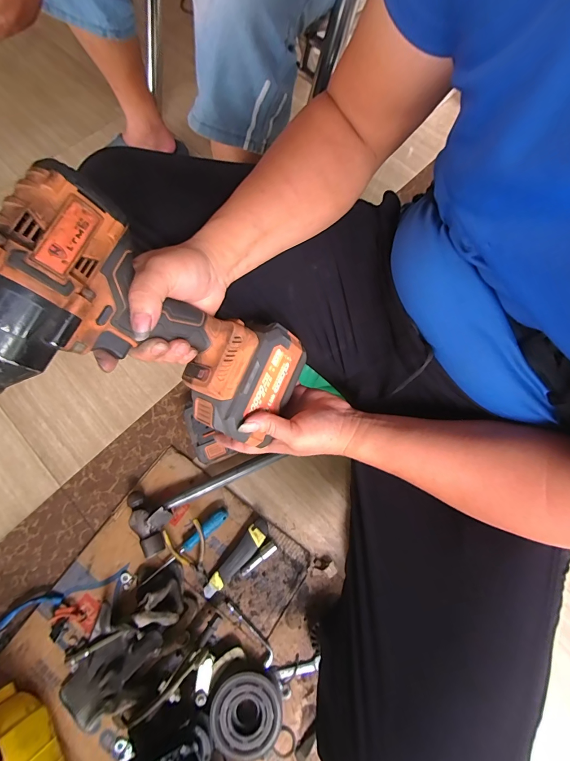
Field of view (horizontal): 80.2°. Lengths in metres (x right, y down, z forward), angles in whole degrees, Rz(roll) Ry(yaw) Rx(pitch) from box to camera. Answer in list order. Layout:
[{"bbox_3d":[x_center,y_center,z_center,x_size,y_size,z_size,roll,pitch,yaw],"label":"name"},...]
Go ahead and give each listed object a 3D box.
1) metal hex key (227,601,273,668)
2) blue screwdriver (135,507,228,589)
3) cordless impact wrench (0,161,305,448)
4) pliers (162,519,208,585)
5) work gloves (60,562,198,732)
[{"bbox_3d":[-0.058,0.432,0.584,0.022,0.010,0.115,-36,74,-12],"label":"metal hex key"},{"bbox_3d":[-0.185,0.307,0.623,0.192,0.028,0.024,-39,75,-12],"label":"blue screwdriver"},{"bbox_3d":[-0.111,-0.032,0.311,0.085,0.288,0.166,17,86,46],"label":"cordless impact wrench"},{"bbox_3d":[-0.171,0.313,0.609,0.069,0.029,0.108,-21,72,-7],"label":"pliers"},{"bbox_3d":[-0.264,0.445,0.560,0.144,0.059,0.259,42,76,14],"label":"work gloves"}]

